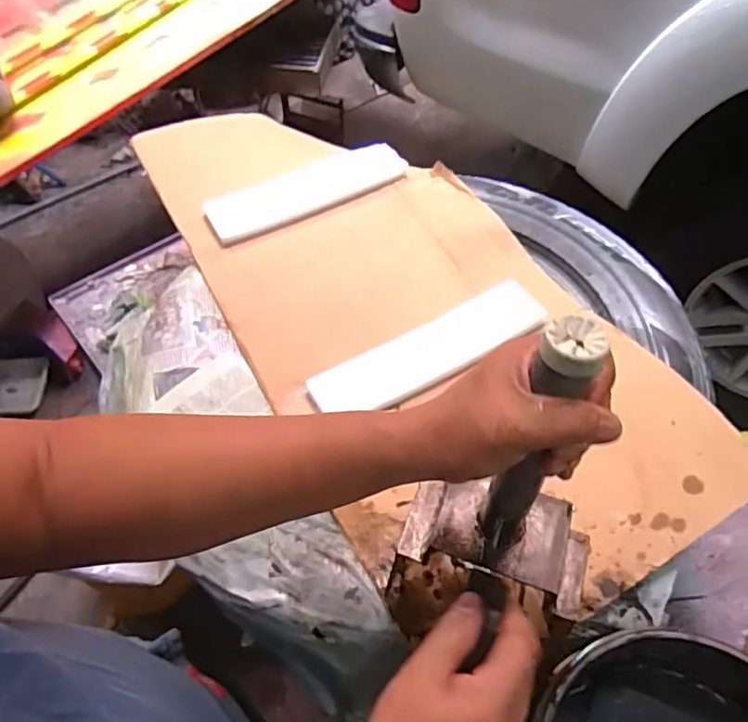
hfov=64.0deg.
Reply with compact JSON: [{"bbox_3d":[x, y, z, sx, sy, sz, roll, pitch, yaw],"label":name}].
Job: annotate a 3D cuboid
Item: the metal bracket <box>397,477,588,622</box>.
[{"bbox_3d":[0.094,0.134,0.457,0.139,0.049,0.069,15,57,12],"label":"metal bracket"}]

